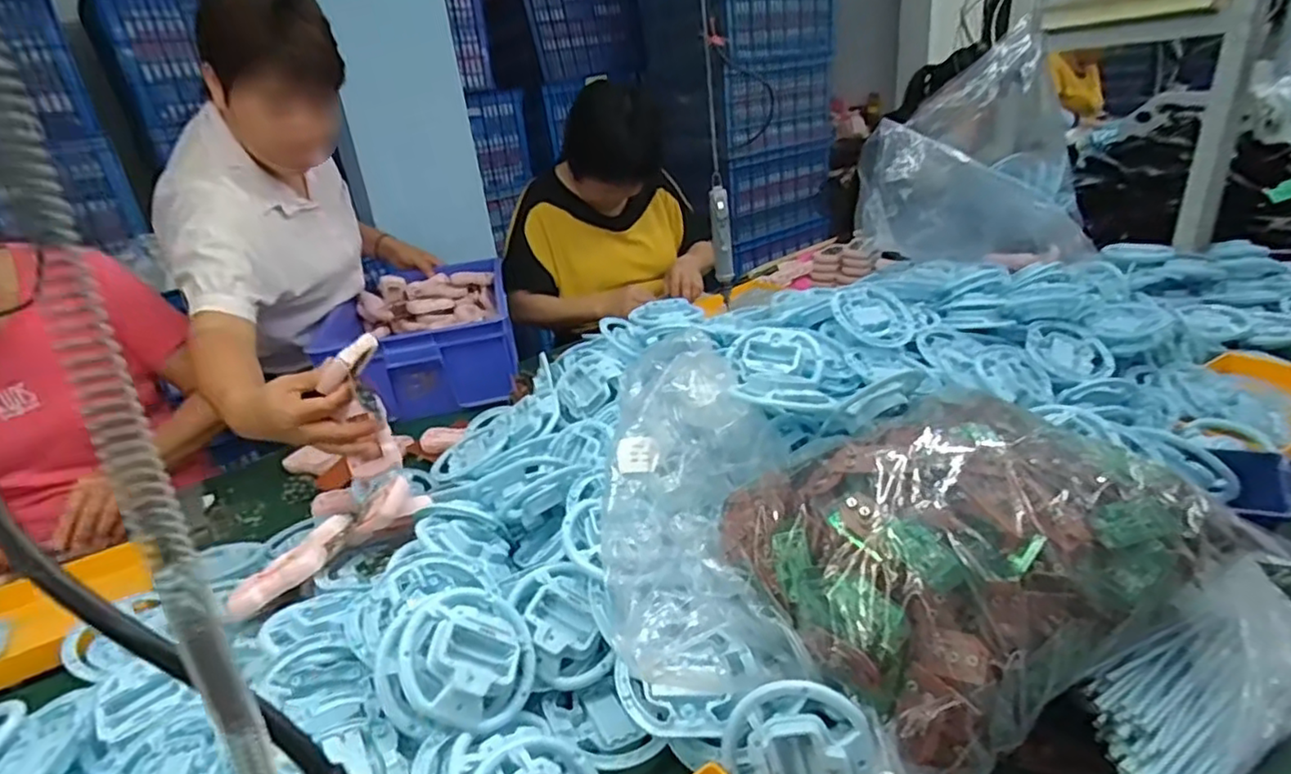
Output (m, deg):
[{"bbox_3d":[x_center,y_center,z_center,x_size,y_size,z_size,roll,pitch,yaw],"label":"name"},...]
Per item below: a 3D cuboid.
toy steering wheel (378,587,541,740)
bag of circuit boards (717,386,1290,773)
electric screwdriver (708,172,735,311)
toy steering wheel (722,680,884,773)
[{"bbox_3d":[-0.141,0.208,0.502,0.111,0.053,0.107,-9,63,-46],"label":"toy steering wheel"},{"bbox_3d":[0.245,0.114,0.522,0.331,0.125,0.248,-18,27,-23],"label":"bag of circuit boards"},{"bbox_3d":[0.140,-0.264,1.196,0.041,0.225,0.042,-4,25,5],"label":"electric screwdriver"},{"bbox_3d":[0.102,0.248,0.431,0.098,0.099,0.030,-3,-12,13],"label":"toy steering wheel"}]

